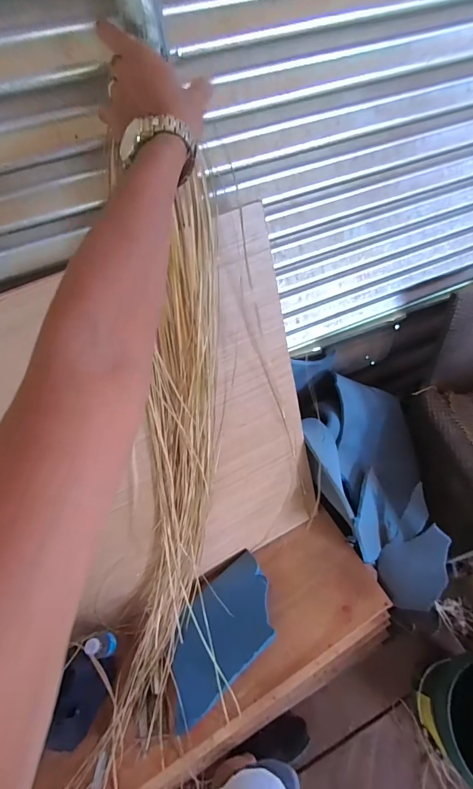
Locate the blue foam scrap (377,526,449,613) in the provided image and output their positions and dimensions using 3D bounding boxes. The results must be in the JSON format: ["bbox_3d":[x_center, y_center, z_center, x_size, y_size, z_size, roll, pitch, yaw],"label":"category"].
[{"bbox_3d":[0.492,0.483,0.977,0.167,0.019,0.246,5,95,36],"label":"blue foam scrap"}]

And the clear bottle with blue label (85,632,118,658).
[{"bbox_3d":[-0.338,0.632,0.876,0.049,0.099,0.055,-9,58,-2],"label":"clear bottle with blue label"}]

